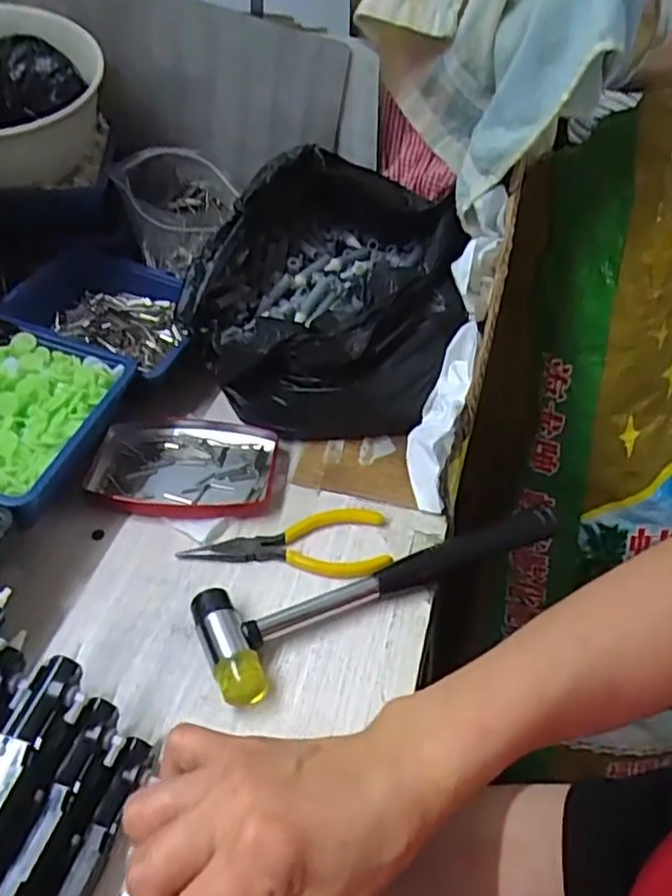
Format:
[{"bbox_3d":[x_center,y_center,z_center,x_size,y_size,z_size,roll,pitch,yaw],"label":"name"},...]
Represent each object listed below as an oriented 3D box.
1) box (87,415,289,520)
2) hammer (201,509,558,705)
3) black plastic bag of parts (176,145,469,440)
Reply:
[{"bbox_3d":[-0.100,0.013,0.462,0.126,0.014,0.087,4,43,1],"label":"box"},{"bbox_3d":[0.034,0.078,0.390,0.225,0.022,0.060,-16,46,-19],"label":"hammer"},{"bbox_3d":[-0.008,-0.119,0.514,0.197,0.134,0.200,6,43,4],"label":"black plastic bag of parts"}]

